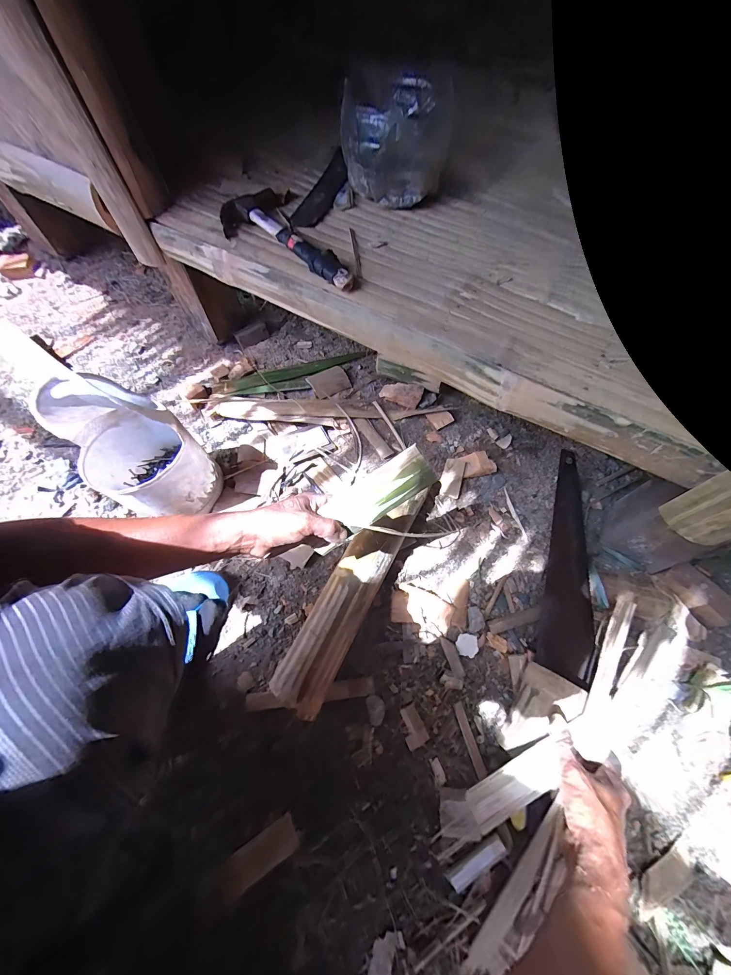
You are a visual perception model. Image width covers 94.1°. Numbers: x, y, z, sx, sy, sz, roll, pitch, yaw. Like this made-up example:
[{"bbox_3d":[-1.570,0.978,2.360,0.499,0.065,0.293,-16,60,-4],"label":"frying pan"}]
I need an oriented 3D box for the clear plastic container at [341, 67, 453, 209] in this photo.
[{"bbox_3d":[0.045,-0.548,0.539,0.157,0.090,0.157,4,63,1],"label":"clear plastic container"}]

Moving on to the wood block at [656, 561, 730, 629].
[{"bbox_3d":[0.536,0.168,0.551,0.059,0.032,0.108,-32,66,-17],"label":"wood block"}]

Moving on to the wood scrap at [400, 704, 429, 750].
[{"bbox_3d":[0.065,0.329,0.469,0.030,0.010,0.048,-20,65,-10],"label":"wood scrap"}]

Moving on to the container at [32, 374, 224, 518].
[{"bbox_3d":[-0.347,-0.057,0.506,0.163,0.222,0.136,30,67,14],"label":"container"}]

